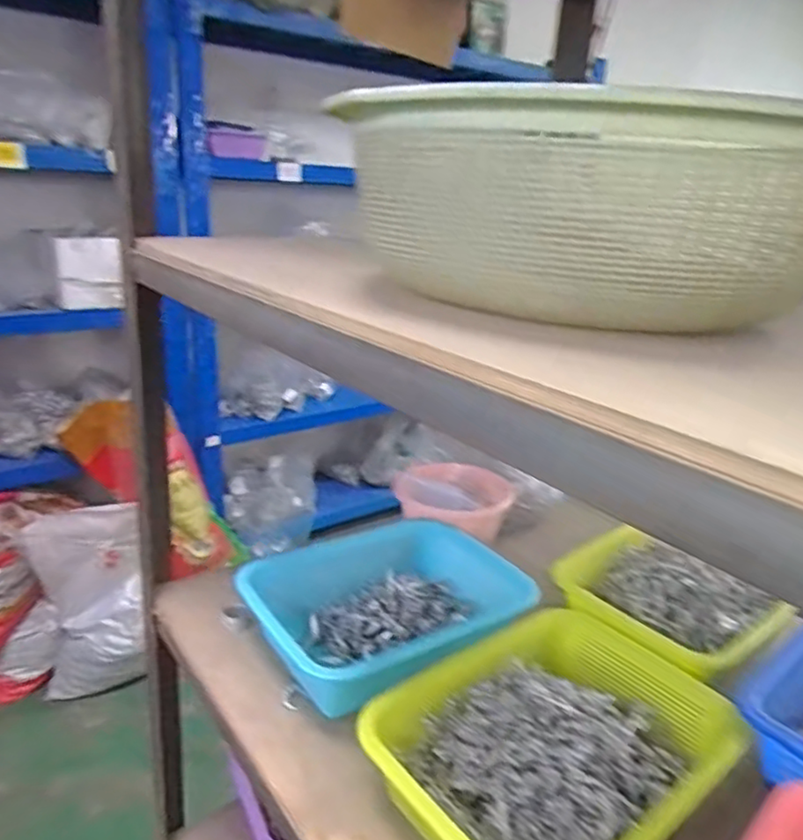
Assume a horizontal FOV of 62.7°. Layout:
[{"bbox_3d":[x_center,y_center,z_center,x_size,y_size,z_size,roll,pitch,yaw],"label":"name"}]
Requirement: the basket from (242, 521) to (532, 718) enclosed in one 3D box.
[{"bbox_3d":[-0.016,0.190,0.673,0.251,0.073,0.197,-9,23,-34],"label":"basket"}]

